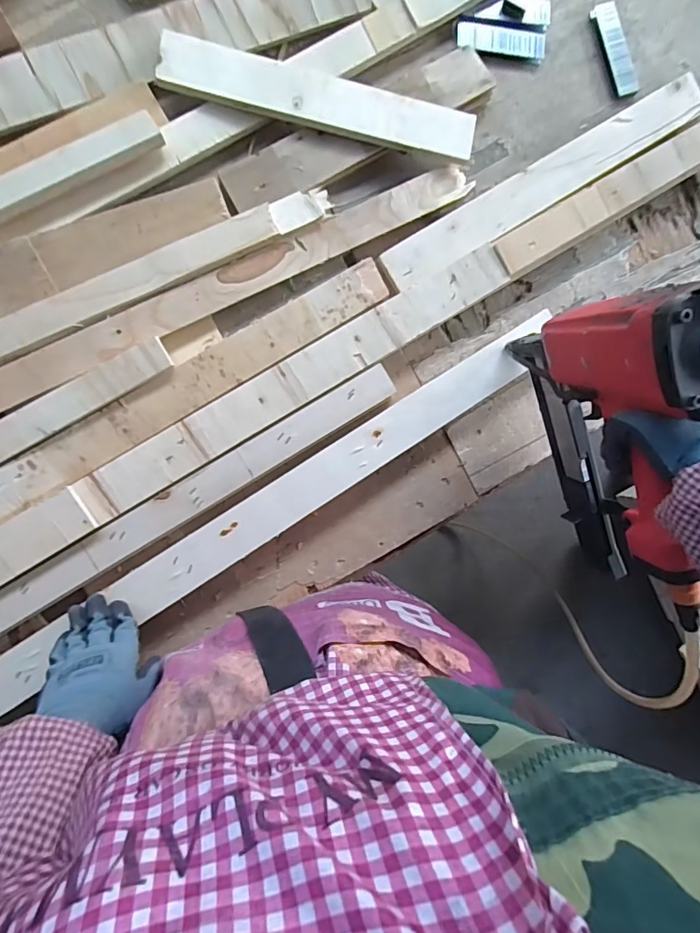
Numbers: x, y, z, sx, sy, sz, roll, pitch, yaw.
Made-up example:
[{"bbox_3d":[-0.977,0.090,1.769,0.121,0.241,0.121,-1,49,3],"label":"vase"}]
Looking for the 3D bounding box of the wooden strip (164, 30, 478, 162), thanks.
[{"bbox_3d":[-0.029,-0.386,0.499,0.327,0.022,0.052,10,90,-8],"label":"wooden strip"}]

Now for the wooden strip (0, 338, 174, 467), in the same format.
[{"bbox_3d":[-0.311,-0.050,0.468,0.278,0.021,0.050,-32,96,-6],"label":"wooden strip"}]

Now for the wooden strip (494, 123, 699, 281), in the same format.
[{"bbox_3d":[0.480,-0.417,0.556,0.721,0.025,0.047,-31,93,-4],"label":"wooden strip"}]

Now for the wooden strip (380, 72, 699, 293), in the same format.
[{"bbox_3d":[0.232,-0.331,0.551,0.435,0.021,0.053,-32,96,-6],"label":"wooden strip"}]

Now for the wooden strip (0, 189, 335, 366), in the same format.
[{"bbox_3d":[-0.208,-0.191,0.474,0.408,0.020,0.039,-28,95,-7],"label":"wooden strip"}]

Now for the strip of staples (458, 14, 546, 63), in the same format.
[{"bbox_3d":[0.174,-0.491,0.543,0.105,0.012,0.037,0,92,-8],"label":"strip of staples"}]

